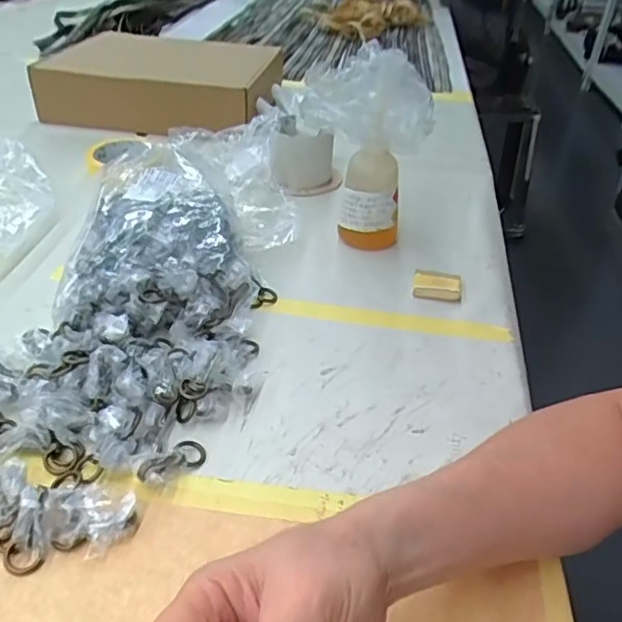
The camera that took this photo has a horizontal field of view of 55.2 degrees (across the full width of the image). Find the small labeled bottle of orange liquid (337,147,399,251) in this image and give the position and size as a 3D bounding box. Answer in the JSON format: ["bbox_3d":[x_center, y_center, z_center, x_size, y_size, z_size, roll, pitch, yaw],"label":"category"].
[{"bbox_3d":[0.064,-0.122,0.628,0.063,0.108,0.048,8,37,7],"label":"small labeled bottle of orange liquid"}]

